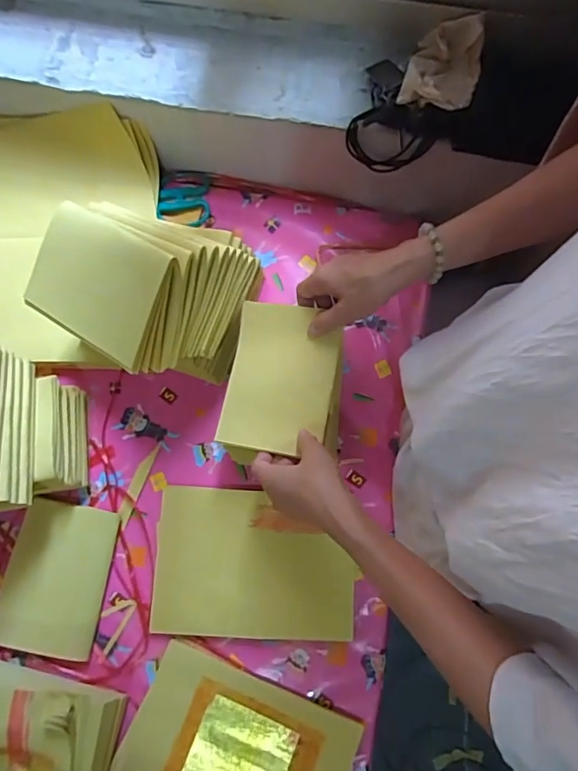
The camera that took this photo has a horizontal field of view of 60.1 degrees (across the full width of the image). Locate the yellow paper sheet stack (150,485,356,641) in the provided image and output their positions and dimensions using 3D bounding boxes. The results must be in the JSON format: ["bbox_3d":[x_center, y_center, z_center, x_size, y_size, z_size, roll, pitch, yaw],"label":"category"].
[{"bbox_3d":[-0.040,0.203,0.578,0.224,0.030,0.157,2,77,1],"label":"yellow paper sheet stack"}]

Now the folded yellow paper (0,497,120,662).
[{"bbox_3d":[-0.268,0.219,0.575,0.111,0.028,0.158,10,78,3],"label":"folded yellow paper"}]

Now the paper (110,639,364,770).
[{"bbox_3d":[-0.057,0.402,0.543,0.234,0.017,0.161,21,78,5],"label":"paper"}]

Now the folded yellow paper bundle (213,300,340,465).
[{"bbox_3d":[-0.003,-0.002,0.535,0.123,0.024,0.166,11,78,3],"label":"folded yellow paper bundle"}]

